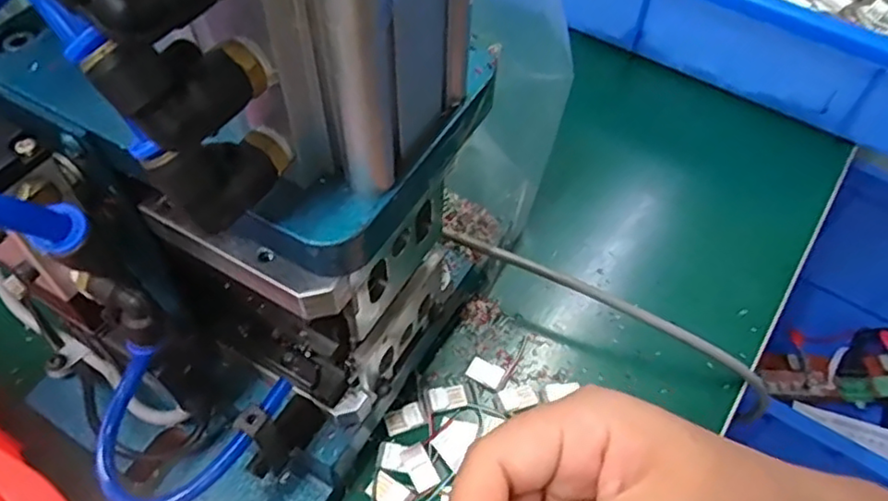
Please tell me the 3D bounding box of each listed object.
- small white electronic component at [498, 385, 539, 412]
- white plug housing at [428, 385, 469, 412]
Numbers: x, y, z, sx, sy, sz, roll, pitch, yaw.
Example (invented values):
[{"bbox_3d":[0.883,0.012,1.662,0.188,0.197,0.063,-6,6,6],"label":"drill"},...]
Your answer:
[{"bbox_3d":[0.037,0.073,0.317,0.018,0.004,0.012,-20,59,-18],"label":"small white electronic component"},{"bbox_3d":[0.002,0.073,0.316,0.018,0.004,0.012,-7,55,-8],"label":"white plug housing"}]

